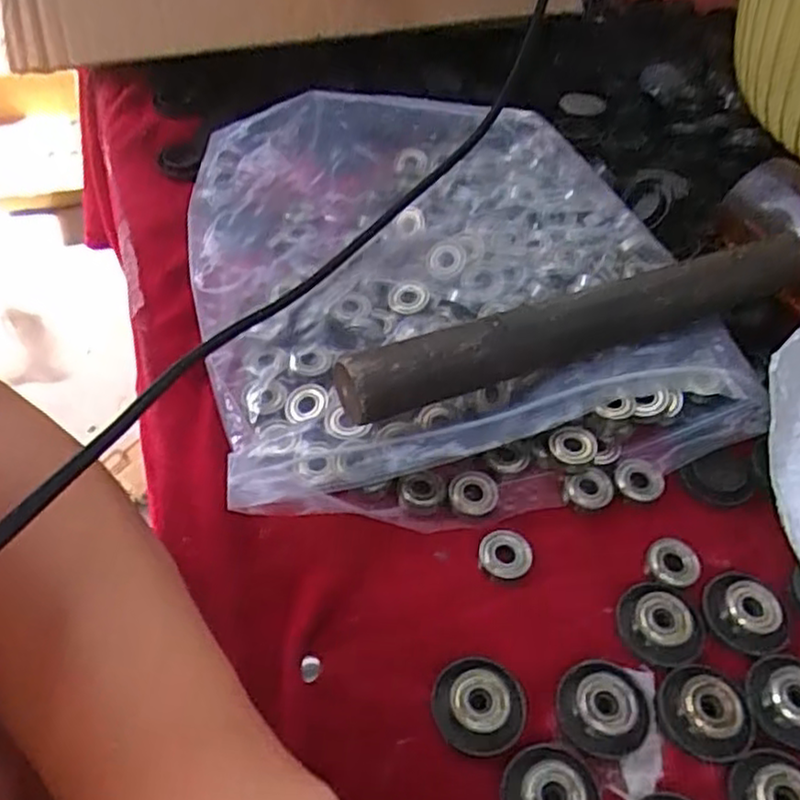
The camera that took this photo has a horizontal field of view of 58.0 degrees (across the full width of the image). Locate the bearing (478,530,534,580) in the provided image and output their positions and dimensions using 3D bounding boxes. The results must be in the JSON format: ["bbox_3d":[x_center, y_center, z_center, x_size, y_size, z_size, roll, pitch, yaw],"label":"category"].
[{"bbox_3d":[0.043,0.062,0.294,0.021,0.005,0.019,5,52,1],"label":"bearing"}]

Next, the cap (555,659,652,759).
[{"bbox_3d":[0.073,0.108,0.256,0.032,0.011,0.031,-2,52,-4],"label":"cap"}]

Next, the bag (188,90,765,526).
[{"bbox_3d":[0.019,-0.070,0.370,0.238,0.042,0.257,-10,53,-10],"label":"bag"}]

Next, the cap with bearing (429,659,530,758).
[{"bbox_3d":[0.028,0.108,0.254,0.032,0.007,0.031,1,52,-2],"label":"cap with bearing"}]

